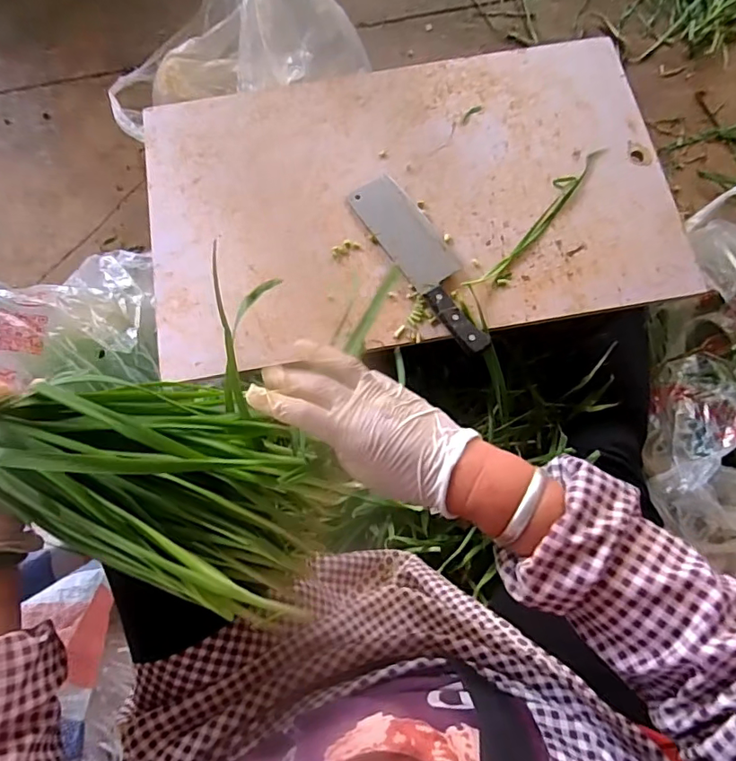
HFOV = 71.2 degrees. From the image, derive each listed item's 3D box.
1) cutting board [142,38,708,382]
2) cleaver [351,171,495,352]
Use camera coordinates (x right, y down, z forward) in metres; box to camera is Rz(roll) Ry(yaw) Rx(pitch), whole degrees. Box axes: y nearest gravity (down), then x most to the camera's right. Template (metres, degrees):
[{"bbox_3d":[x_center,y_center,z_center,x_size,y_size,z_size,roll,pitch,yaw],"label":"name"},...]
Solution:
[{"bbox_3d":[0.053,-0.248,0.678,0.668,0.016,0.409,-10,73,-3],"label":"cutting board"},{"bbox_3d":[0.074,-0.151,0.635,0.070,0.022,0.263,-32,75,-9],"label":"cleaver"}]

